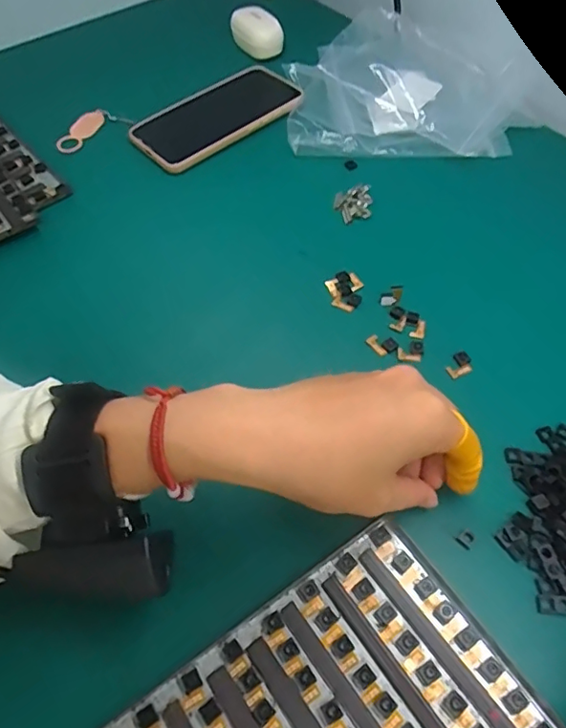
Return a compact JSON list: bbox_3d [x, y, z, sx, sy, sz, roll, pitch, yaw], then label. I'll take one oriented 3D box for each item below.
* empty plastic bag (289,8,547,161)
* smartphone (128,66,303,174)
[{"bbox_3d":[0.117,-0.264,0.505,0.212,0.038,0.182,6,58,7],"label":"empty plastic bag"},{"bbox_3d":[-0.062,-0.231,0.504,0.155,0.013,0.073,-35,62,-18],"label":"smartphone"}]

